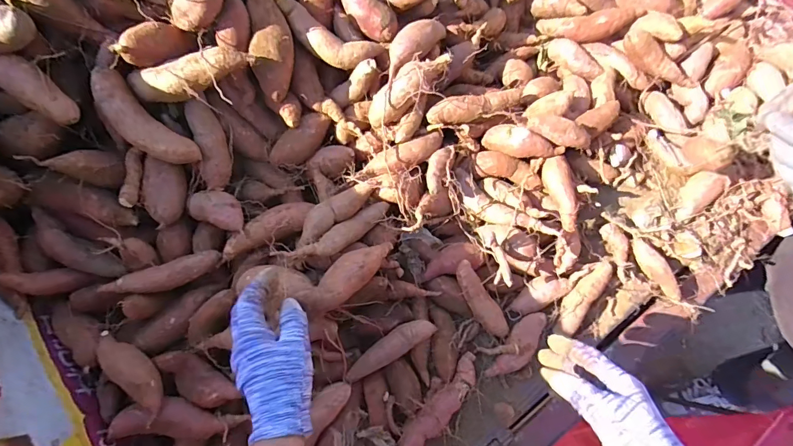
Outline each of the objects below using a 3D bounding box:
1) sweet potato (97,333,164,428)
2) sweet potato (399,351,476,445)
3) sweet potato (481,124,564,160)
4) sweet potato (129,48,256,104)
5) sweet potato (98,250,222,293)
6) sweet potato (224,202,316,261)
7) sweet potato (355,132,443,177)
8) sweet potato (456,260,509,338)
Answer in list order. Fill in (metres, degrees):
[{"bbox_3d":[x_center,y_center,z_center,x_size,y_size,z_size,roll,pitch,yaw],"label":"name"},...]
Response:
[{"bbox_3d":[-0.311,0.175,0.486,0.039,0.028,0.120,-42,71,-13],"label":"sweet potato"},{"bbox_3d":[0.052,0.232,0.518,0.045,0.034,0.156,37,74,16],"label":"sweet potato"},{"bbox_3d":[0.176,-0.110,0.581,0.107,0.043,0.038,27,72,14],"label":"sweet potato"},{"bbox_3d":[-0.257,-0.181,0.507,0.162,0.039,0.044,-10,67,-1],"label":"sweet potato"},{"bbox_3d":[-0.290,0.065,0.511,0.129,0.031,0.028,-21,68,-5],"label":"sweet potato"},{"bbox_3d":[-0.169,0.008,0.545,0.121,0.035,0.043,-18,68,-4],"label":"sweet potato"},{"bbox_3d":[0.009,-0.090,0.568,0.127,0.031,0.040,-33,70,-10],"label":"sweet potato"},{"bbox_3d":[0.112,0.101,0.542,0.033,0.024,0.111,-33,97,-10],"label":"sweet potato"}]

